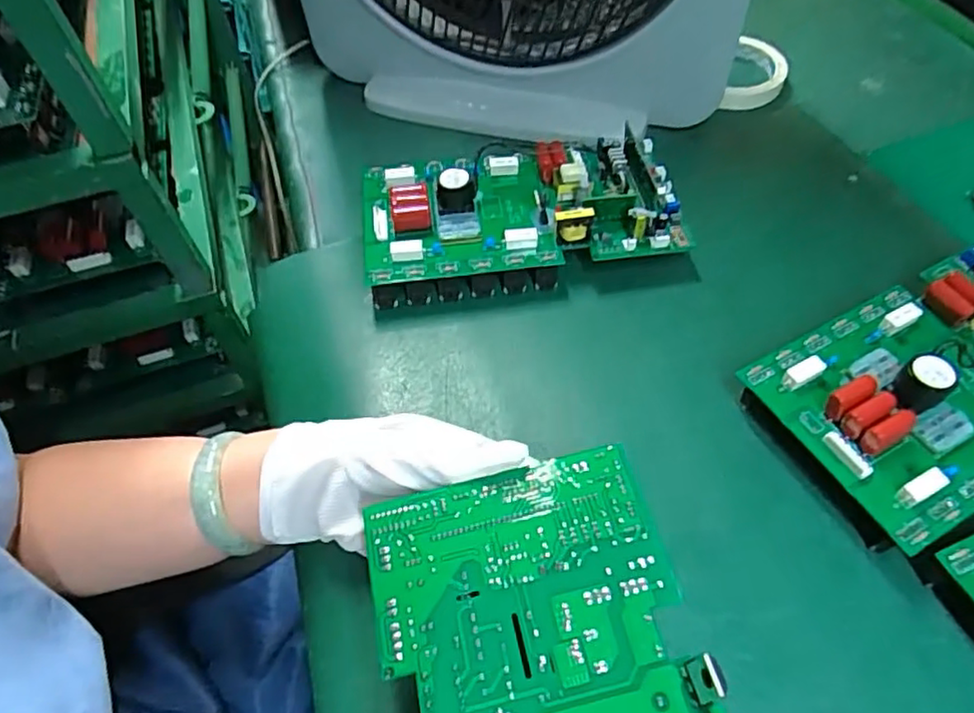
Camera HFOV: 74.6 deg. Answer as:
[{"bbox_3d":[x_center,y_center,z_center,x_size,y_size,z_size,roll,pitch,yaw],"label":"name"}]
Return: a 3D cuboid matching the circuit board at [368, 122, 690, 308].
[{"bbox_3d":[0.023,-0.109,0.471,0.226,0.051,0.123,-9,55,-3],"label":"circuit board"}]

